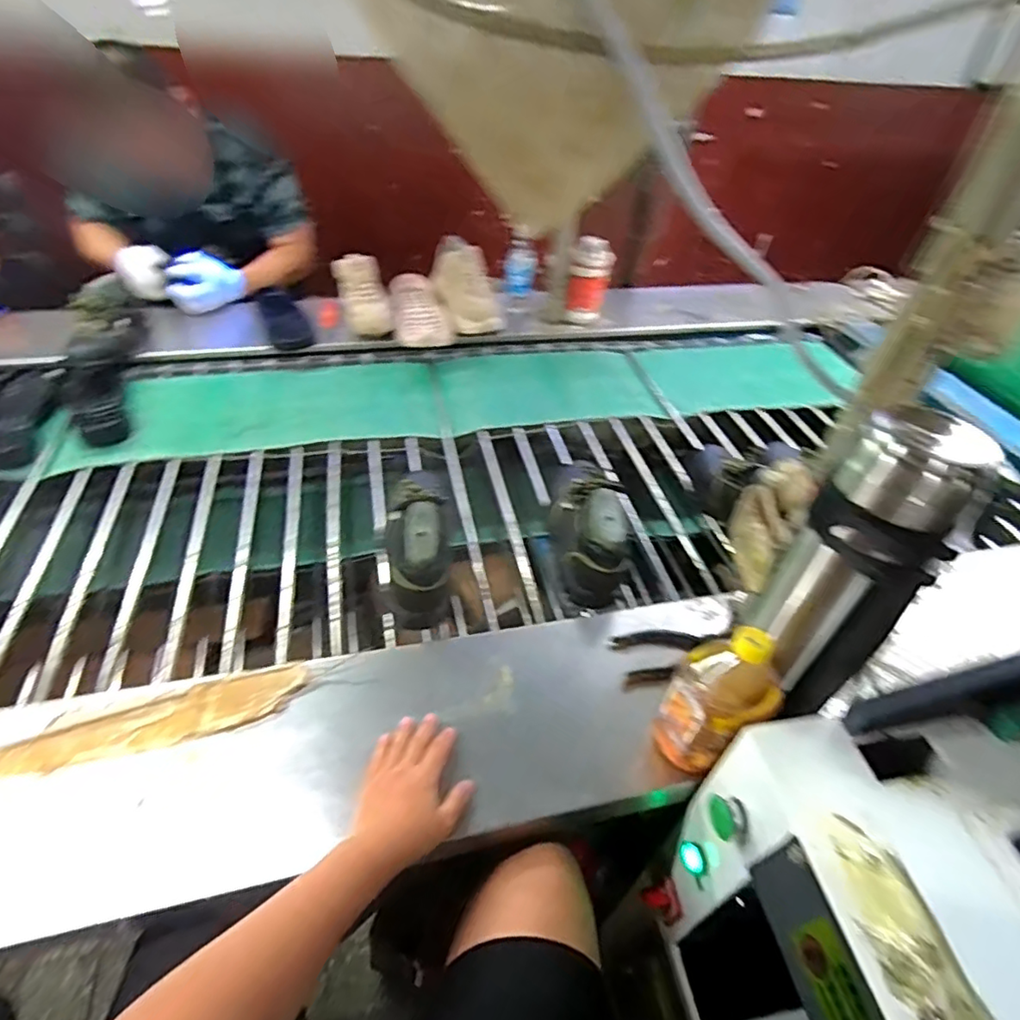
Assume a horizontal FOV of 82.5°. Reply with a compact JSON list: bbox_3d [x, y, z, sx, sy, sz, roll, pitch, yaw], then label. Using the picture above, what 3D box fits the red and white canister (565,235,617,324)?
[{"bbox_3d":[0.197,-0.562,1.433,0.098,0.180,0.073,10,45,6],"label":"red and white canister"}]

